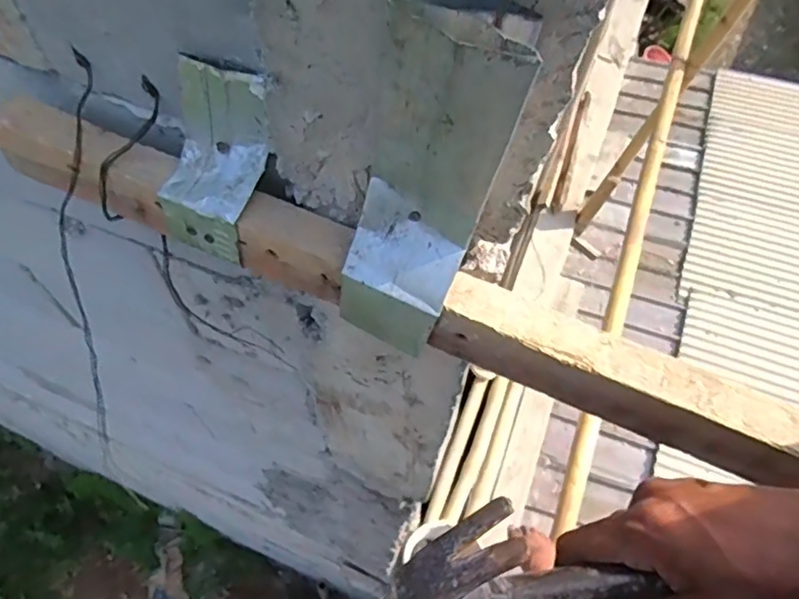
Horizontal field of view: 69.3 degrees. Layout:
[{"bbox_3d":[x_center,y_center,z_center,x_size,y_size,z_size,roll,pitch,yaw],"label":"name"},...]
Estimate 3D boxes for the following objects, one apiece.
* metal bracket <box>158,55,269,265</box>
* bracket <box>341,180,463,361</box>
[{"bbox_3d":[-0.126,-0.089,0.391,0.062,0.142,0.039,30,32,13],"label":"metal bracket"},{"bbox_3d":[-0.001,-0.012,0.378,0.068,0.109,0.041,27,62,12],"label":"bracket"}]

